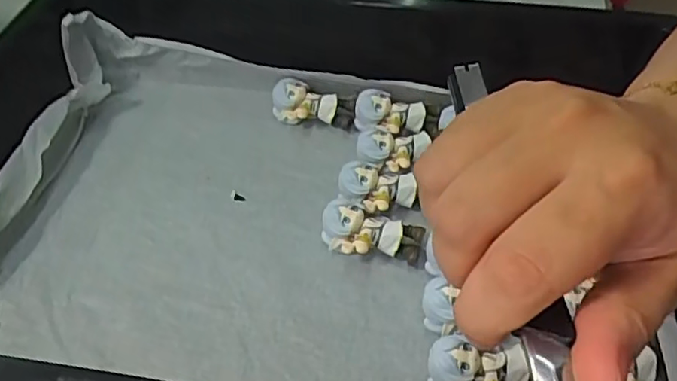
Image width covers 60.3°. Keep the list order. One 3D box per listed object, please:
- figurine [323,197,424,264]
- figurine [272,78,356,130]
[{"bbox_3d":[0.020,0.028,0.364,0.061,0.028,0.036,20,52,15],"label":"figurine"},{"bbox_3d":[-0.019,-0.062,0.441,0.061,0.031,0.030,4,50,2],"label":"figurine"}]

